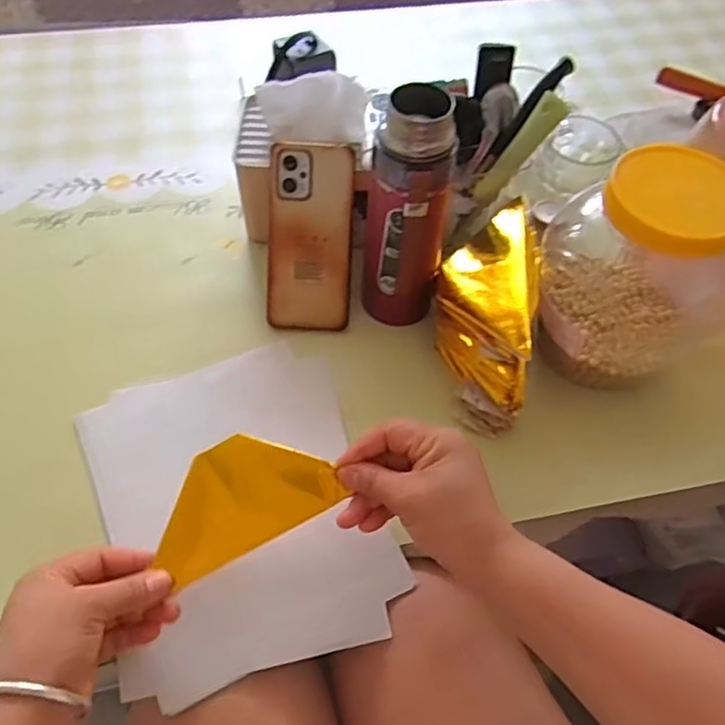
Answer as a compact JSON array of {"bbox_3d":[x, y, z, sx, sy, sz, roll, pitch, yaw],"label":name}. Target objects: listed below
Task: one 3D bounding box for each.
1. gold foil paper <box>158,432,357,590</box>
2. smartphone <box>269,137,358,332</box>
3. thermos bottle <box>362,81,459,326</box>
[{"bbox_3d":[-0.084,0.093,0.446,0.125,0.011,0.074,-28,90,-3],"label":"gold foil paper"},{"bbox_3d":[-0.047,-0.113,0.582,0.077,0.010,0.165,3,100,-2],"label":"smartphone"},{"bbox_3d":[0.037,-0.107,0.528,0.065,0.223,0.057,7,56,1],"label":"thermos bottle"}]

